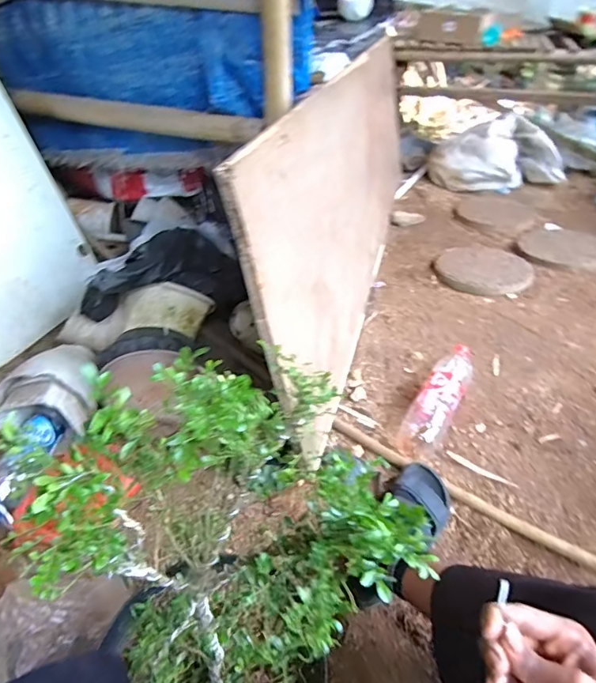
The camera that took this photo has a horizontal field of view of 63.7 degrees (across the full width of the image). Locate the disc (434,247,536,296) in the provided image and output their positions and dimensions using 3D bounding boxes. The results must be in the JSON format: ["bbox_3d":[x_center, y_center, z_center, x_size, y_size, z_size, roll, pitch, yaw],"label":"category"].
[{"bbox_3d":[0.598,-0.241,1.542,0.298,0.054,0.332,13,37,18],"label":"disc"}]

